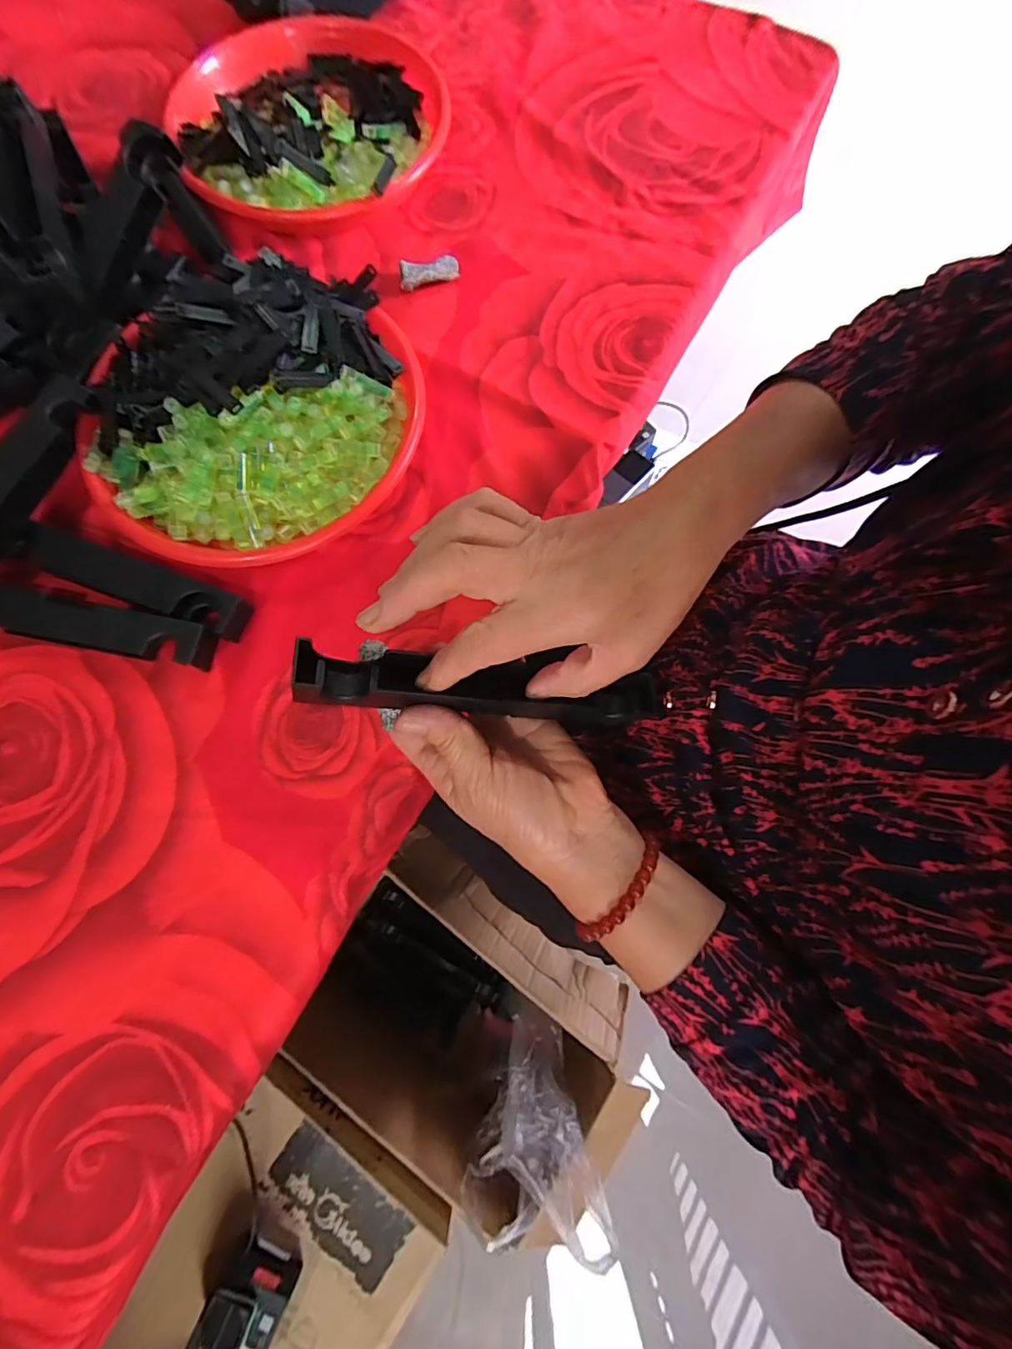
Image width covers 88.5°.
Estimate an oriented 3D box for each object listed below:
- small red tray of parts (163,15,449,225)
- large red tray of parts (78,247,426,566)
[{"bbox_3d":[-0.174,-0.496,0.463,0.243,0.049,0.229,-11,77,-2],"label":"small red tray of parts"},{"bbox_3d":[-0.184,-0.191,0.380,0.235,0.068,0.218,-11,77,-2],"label":"large red tray of parts"}]

